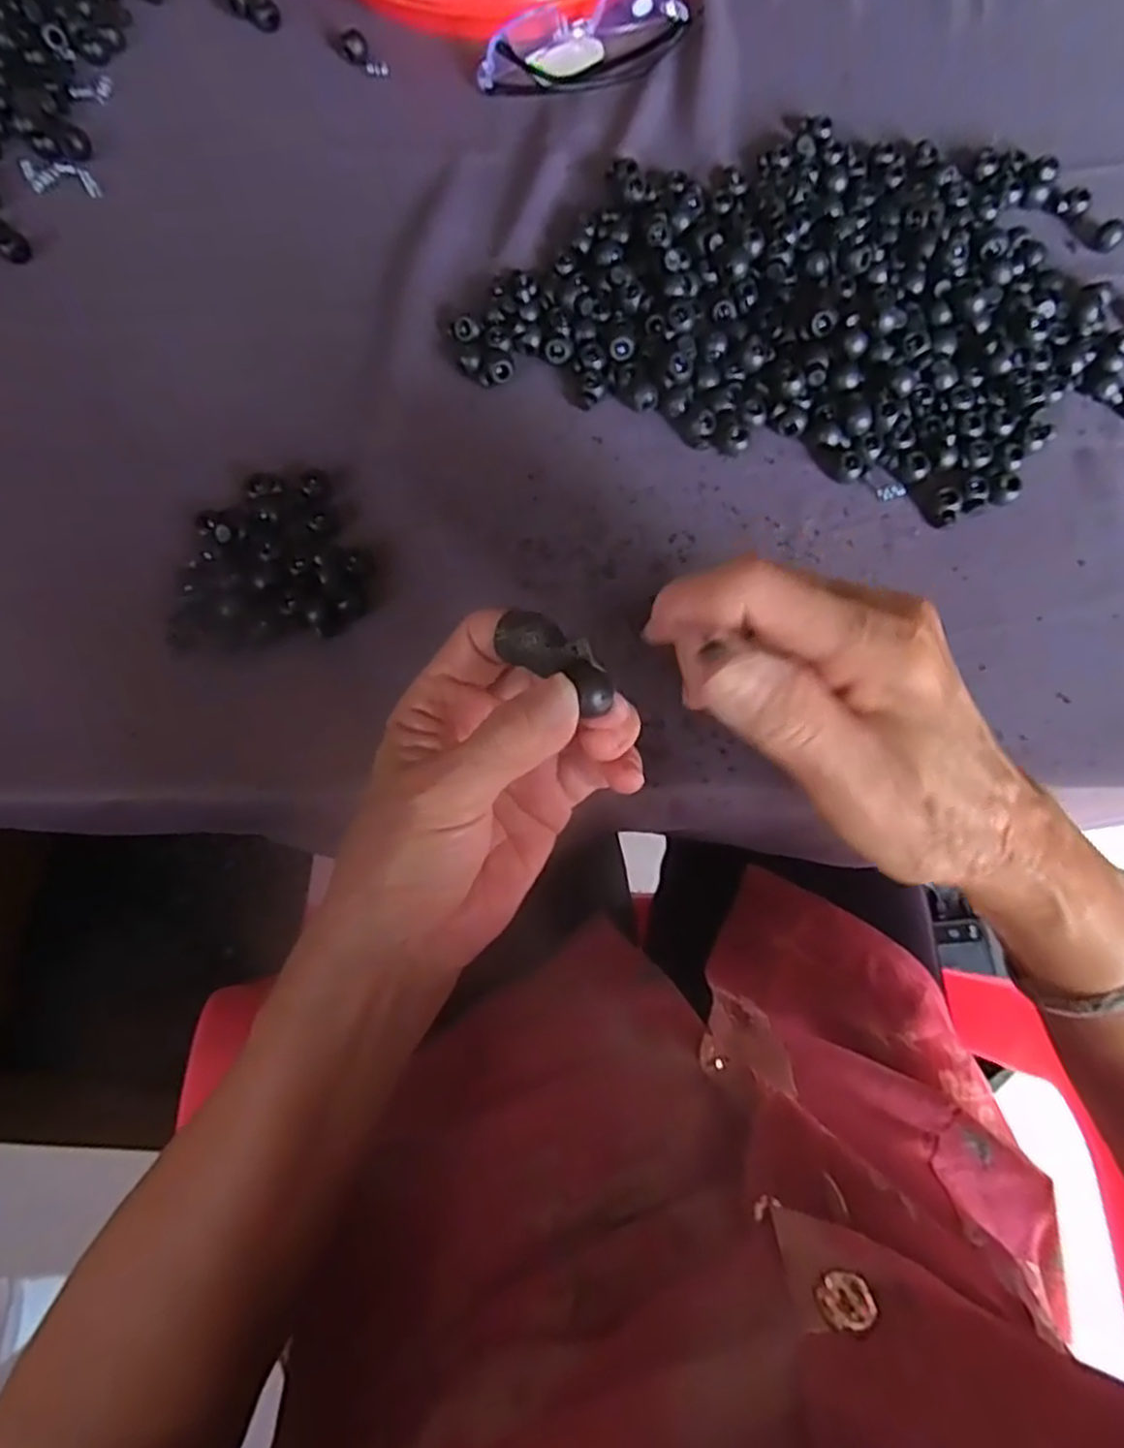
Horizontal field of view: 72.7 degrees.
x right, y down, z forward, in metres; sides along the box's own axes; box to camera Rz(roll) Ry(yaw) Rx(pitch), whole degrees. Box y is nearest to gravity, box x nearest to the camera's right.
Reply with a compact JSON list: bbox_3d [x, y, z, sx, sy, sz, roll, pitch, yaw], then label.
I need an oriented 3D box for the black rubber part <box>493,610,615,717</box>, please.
[{"bbox_3d":[-0.001,-0.021,0.239,0.046,0.011,0.018,36,78,20],"label":"black rubber part"}]

